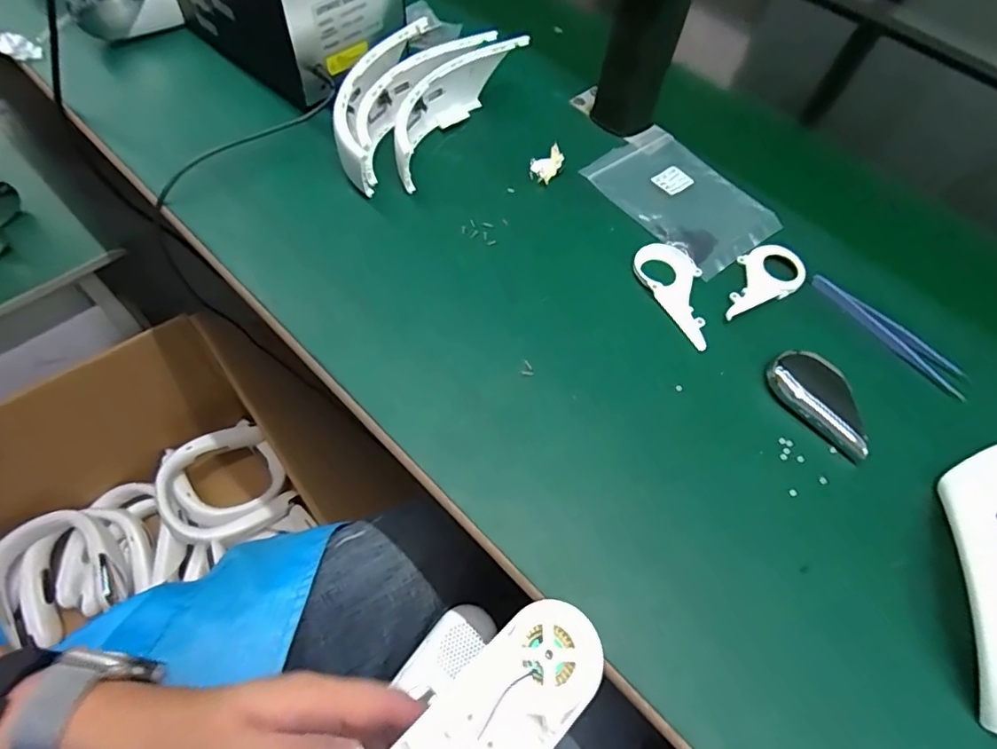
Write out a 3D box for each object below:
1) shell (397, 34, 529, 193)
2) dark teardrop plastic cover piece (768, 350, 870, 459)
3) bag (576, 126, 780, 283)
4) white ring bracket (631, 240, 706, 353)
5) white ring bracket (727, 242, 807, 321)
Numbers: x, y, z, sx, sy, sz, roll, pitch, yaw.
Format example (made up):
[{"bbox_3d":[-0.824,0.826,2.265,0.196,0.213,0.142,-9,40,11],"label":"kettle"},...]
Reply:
[{"bbox_3d":[-0.042,-0.232,0.466,0.043,0.050,0.175,30,64,13],"label":"shell"},{"bbox_3d":[0.221,0.016,0.367,0.041,0.010,0.076,-38,69,-21],"label":"dark teardrop plastic cover piece"},{"bbox_3d":[0.154,-0.154,0.461,0.103,0.005,0.150,-33,68,-19],"label":"bag"},{"bbox_3d":[0.140,-0.065,0.411,0.048,0.005,0.092,-27,66,-16],"label":"white ring bracket"},{"bbox_3d":[0.201,-0.076,0.421,0.089,0.005,0.046,-23,65,-15],"label":"white ring bracket"}]

